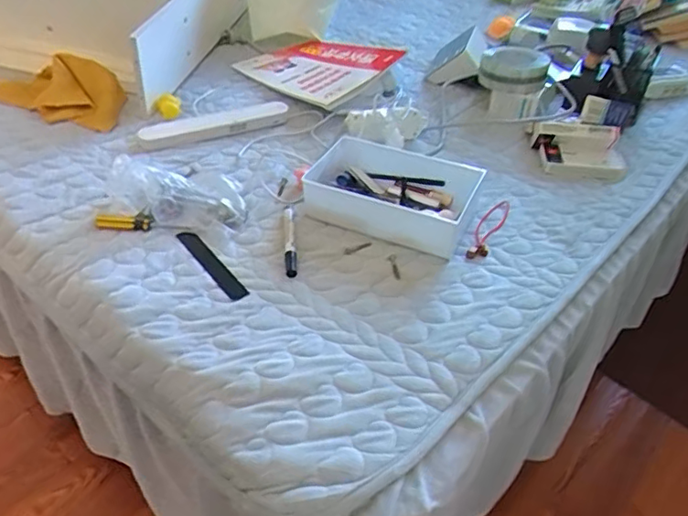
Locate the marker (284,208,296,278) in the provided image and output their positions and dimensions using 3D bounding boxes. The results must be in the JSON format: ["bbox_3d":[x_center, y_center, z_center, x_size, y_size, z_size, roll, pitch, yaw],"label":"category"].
[{"bbox_3d":[-0.071,-0.025,0.761,0.013,0.011,0.128,0,44,-7],"label":"marker"}]

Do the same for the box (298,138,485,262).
[{"bbox_3d":[0.060,-0.095,0.819,0.229,0.067,0.151,18,45,13],"label":"box"}]

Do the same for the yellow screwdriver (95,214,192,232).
[{"bbox_3d":[-0.269,-0.045,0.773,0.125,0.014,0.021,8,44,3],"label":"yellow screwdriver"}]

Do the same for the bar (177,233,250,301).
[{"bbox_3d":[-0.166,0.008,0.737,0.025,0.007,0.145,-23,47,-31],"label":"bar"}]

